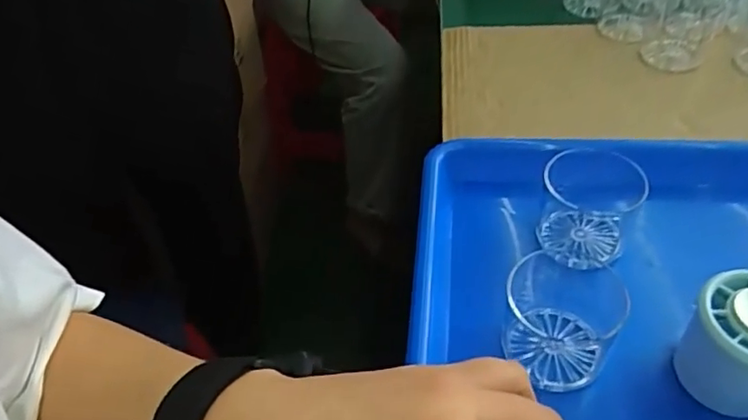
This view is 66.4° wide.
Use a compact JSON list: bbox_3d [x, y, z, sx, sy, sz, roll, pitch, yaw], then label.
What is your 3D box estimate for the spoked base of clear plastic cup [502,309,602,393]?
[{"bbox_3d":[0.105,0.078,0.328,0.050,0.012,0.048,-2,46,2],"label":"spoked base of clear plastic cup"}]

